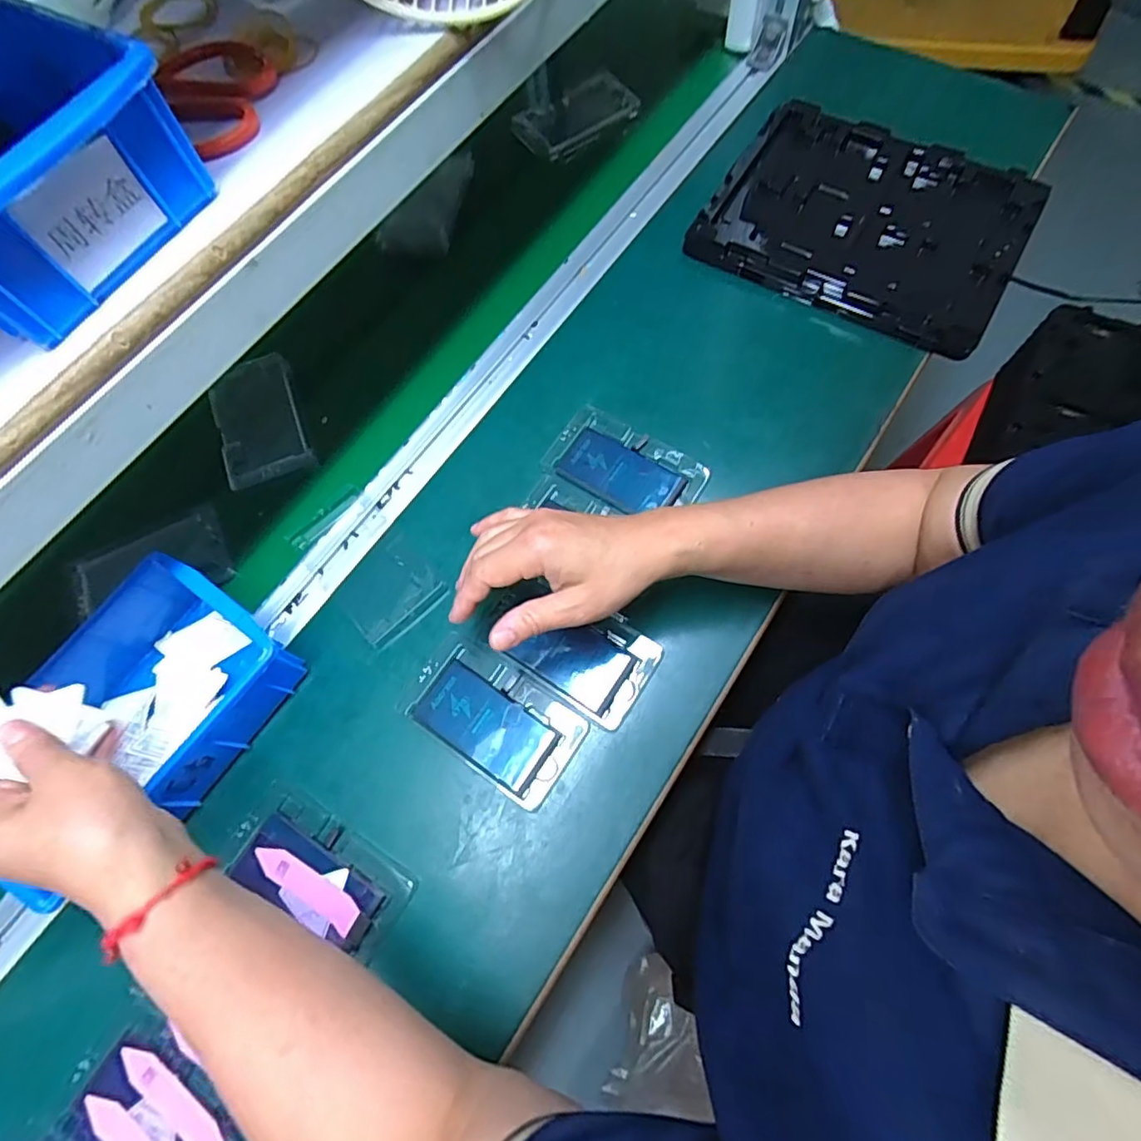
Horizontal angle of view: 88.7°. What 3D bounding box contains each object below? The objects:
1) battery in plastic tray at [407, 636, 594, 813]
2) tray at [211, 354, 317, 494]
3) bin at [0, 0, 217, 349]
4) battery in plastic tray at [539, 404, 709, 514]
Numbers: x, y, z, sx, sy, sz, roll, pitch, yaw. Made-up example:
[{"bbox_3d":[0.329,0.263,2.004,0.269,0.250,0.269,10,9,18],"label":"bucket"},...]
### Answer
[{"bbox_3d":[-0.056,0.107,0.429,0.125,0.007,0.075,34,74,12],"label":"battery in plastic tray"},{"bbox_3d":[-0.279,-0.136,0.521,0.073,0.017,0.122,-20,71,-6],"label":"tray"},{"bbox_3d":[-0.297,-0.206,0.284,0.197,0.068,0.128,28,74,13],"label":"bin"},{"bbox_3d":[0.047,-0.089,0.494,0.128,0.015,0.073,26,73,10],"label":"battery in plastic tray"}]

